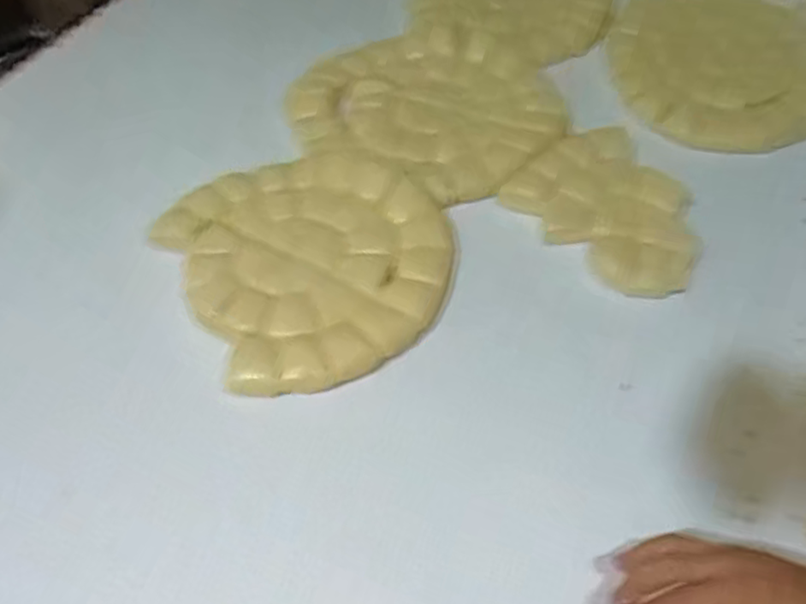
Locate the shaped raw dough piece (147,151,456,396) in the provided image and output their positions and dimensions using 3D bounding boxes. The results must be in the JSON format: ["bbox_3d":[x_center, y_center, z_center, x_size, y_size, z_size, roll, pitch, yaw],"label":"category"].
[{"bbox_3d":[-0.079,-0.045,0.648,0.246,0.011,0.256,-1,52,2],"label":"shaped raw dough piece"}]

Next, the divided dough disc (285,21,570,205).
[{"bbox_3d":[0.022,-0.227,0.782,0.265,0.014,0.291,-1,52,2],"label":"divided dough disc"}]

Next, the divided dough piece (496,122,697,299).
[{"bbox_3d":[0.213,-0.095,0.684,0.156,0.025,0.194,-33,58,-21],"label":"divided dough piece"}]

